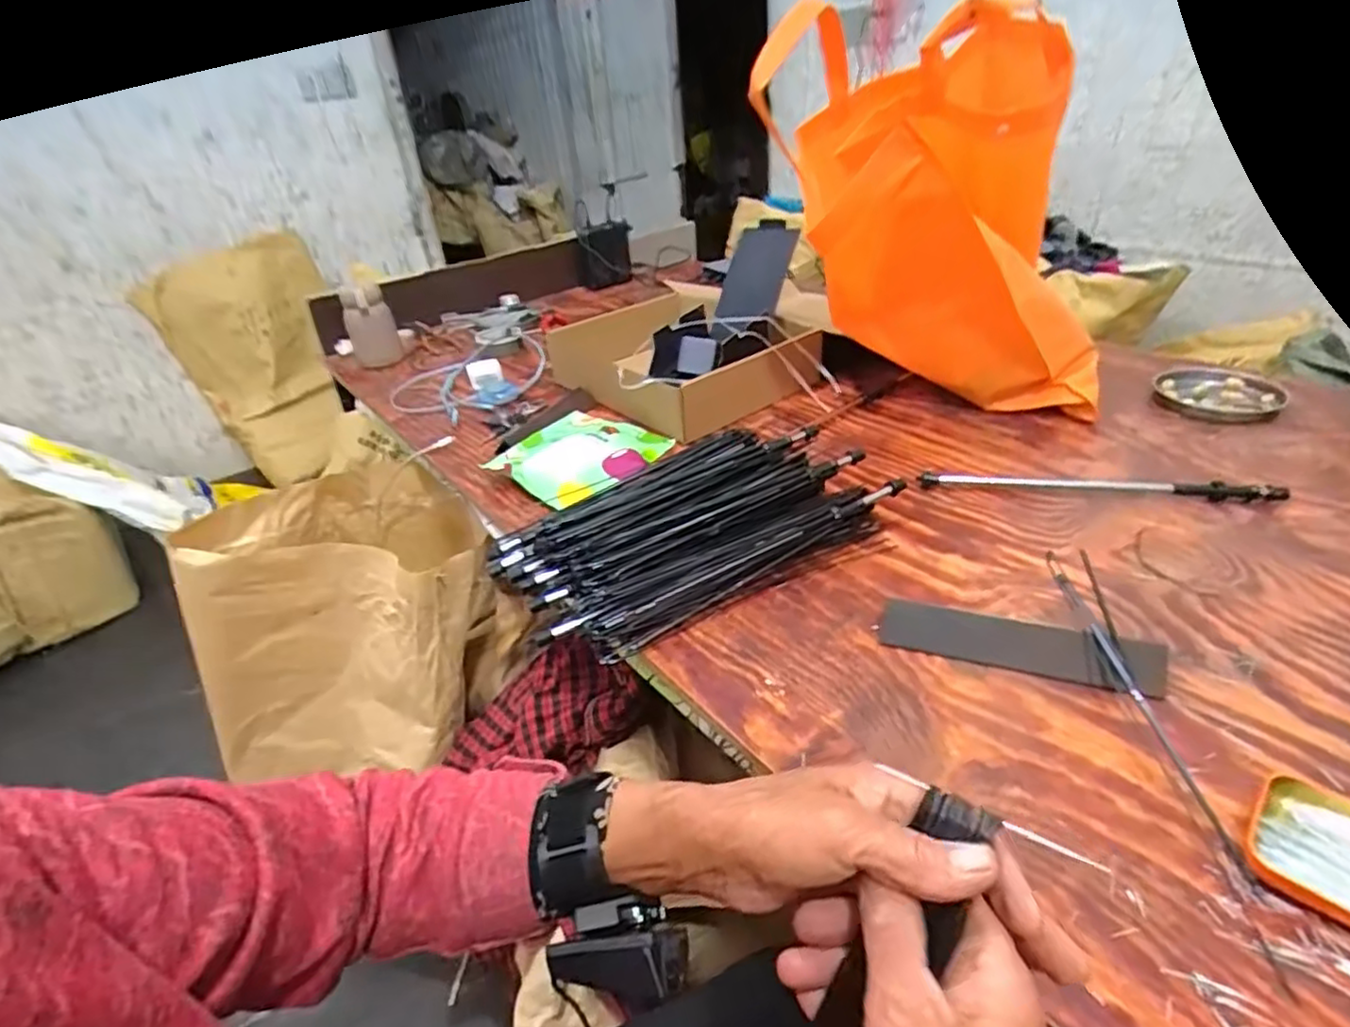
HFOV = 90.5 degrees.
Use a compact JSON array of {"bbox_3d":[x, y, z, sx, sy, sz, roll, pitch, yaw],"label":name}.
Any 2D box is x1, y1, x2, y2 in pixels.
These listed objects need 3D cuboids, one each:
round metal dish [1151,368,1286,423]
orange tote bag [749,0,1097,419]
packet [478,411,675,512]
[{"bbox_3d":[0.692,-0.155,0.848,0.139,0.014,0.127,-28,40,-31],"label":"round metal dish"},{"bbox_3d":[0.310,-0.333,0.791,0.333,0.411,0.255,-6,33,-2],"label":"orange tote bag"},{"bbox_3d":[-0.117,-0.074,0.826,0.176,0.024,0.194,18,39,31],"label":"packet"}]

